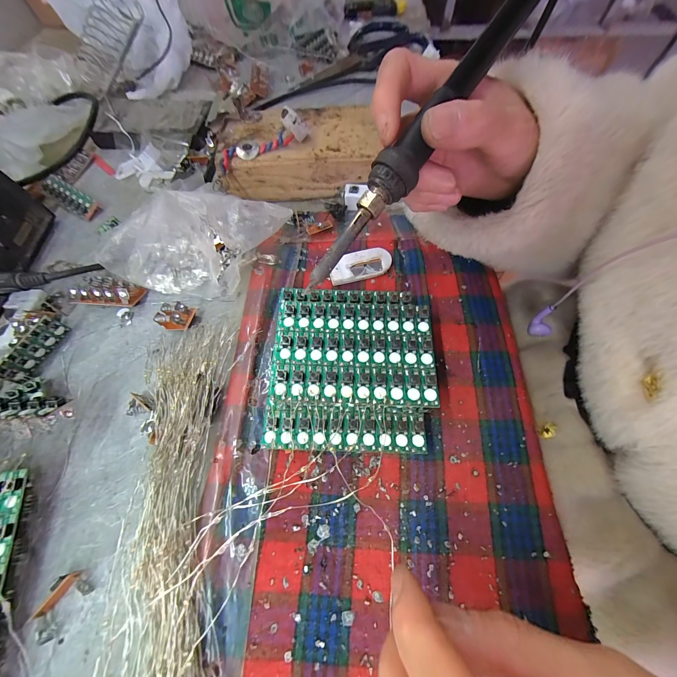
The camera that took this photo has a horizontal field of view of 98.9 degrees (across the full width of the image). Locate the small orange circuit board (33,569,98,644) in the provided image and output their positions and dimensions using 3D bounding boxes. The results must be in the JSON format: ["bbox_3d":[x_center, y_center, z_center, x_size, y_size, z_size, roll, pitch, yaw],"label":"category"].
[{"bbox_3d":[-0.142,0.134,0.146,0.017,0.008,0.025,31,68,15],"label":"small orange circuit board"}]

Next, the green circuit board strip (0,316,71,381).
[{"bbox_3d":[-0.211,0.007,0.200,0.010,0.022,0.045,18,65,9],"label":"green circuit board strip"}]

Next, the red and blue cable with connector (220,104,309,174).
[{"bbox_3d":[-0.065,-0.167,0.238,0.078,0.024,0.020,-23,66,-10],"label":"red and blue cable with connector"}]

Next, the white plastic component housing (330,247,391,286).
[{"bbox_3d":[0.017,-0.059,0.233,0.050,0.005,0.024,-17,81,-6],"label":"white plastic component housing"}]

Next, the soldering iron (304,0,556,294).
[{"bbox_3d":[0.049,-0.108,0.140,0.018,0.015,0.203,39,92,17],"label":"soldering iron"}]

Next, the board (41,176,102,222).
[{"bbox_3d":[-0.254,-0.134,0.273,0.070,0.006,0.019,31,67,14],"label":"board"}]

